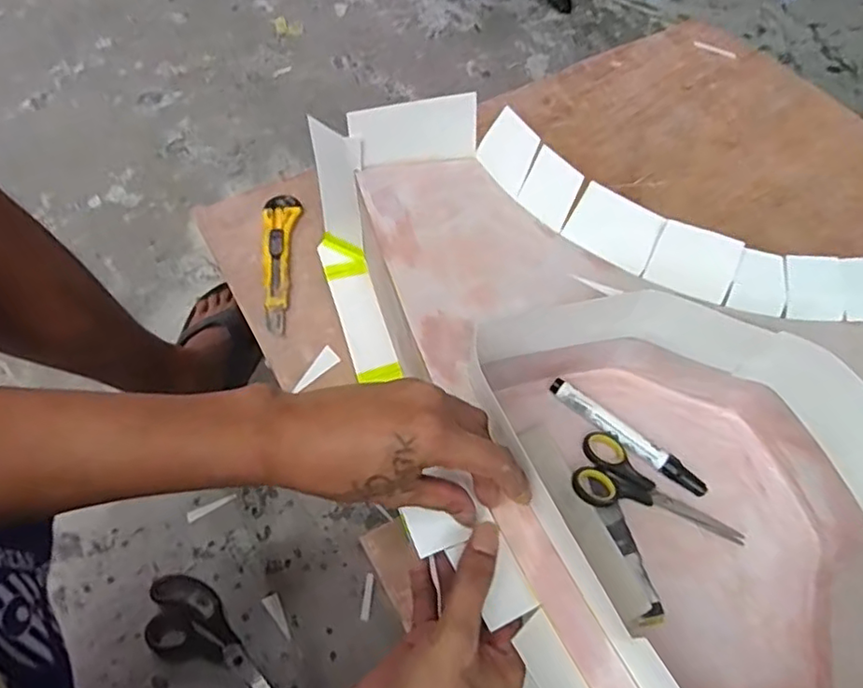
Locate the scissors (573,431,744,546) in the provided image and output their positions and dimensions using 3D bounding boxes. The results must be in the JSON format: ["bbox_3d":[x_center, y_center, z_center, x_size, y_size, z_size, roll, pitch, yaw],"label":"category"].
[{"bbox_3d":[0.180,0.111,0.482,0.136,0.023,0.062,14,61,4],"label":"scissors"}]

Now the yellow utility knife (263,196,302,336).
[{"bbox_3d":[-0.156,-0.087,0.637,0.036,0.012,0.166,-4,61,-5],"label":"yellow utility knife"}]

